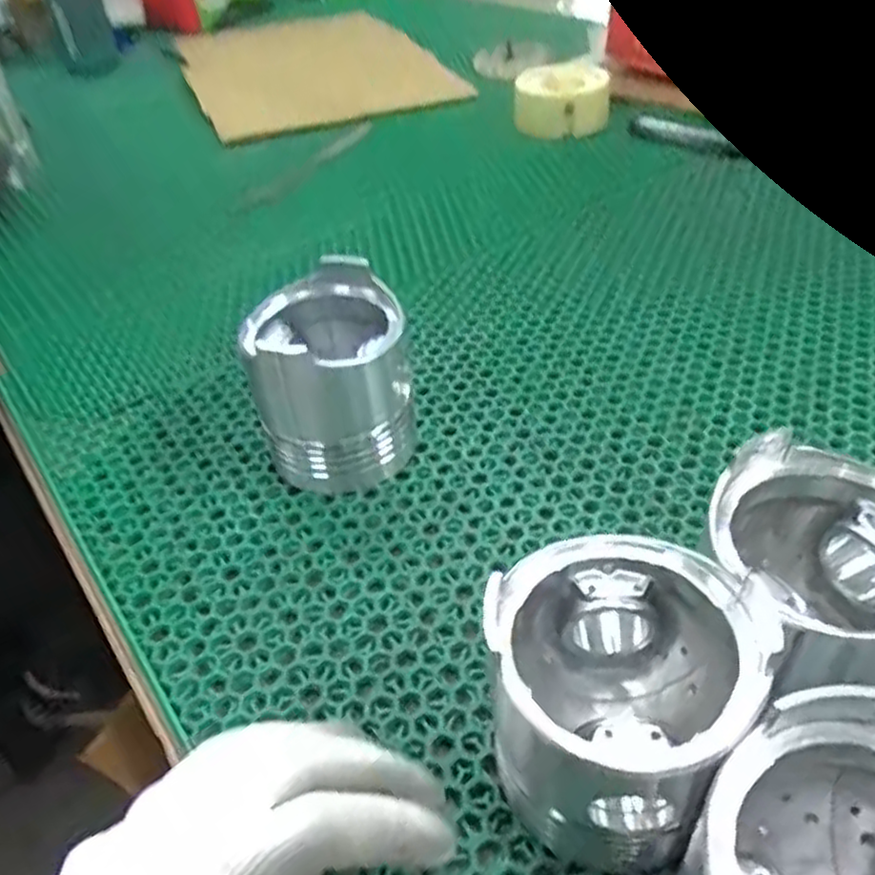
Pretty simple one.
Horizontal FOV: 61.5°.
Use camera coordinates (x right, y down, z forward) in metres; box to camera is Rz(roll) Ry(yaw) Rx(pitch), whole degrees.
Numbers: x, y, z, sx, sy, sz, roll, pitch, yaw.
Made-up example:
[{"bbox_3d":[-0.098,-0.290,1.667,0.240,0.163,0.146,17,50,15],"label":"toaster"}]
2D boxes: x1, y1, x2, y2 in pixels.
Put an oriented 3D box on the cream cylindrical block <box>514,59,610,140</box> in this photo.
[{"bbox_3d":[0.128,-0.352,0.769,0.099,0.053,0.078,0,43,7],"label":"cream cylindrical block"}]

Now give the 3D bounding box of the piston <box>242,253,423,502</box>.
[{"bbox_3d":[-0.058,-0.032,0.407,0.080,0.095,0.079,-13,43,-7],"label":"piston"}]

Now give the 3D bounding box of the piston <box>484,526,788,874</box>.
[{"bbox_3d":[0.066,0.091,0.262,0.090,0.085,0.086,-4,42,3],"label":"piston"}]

